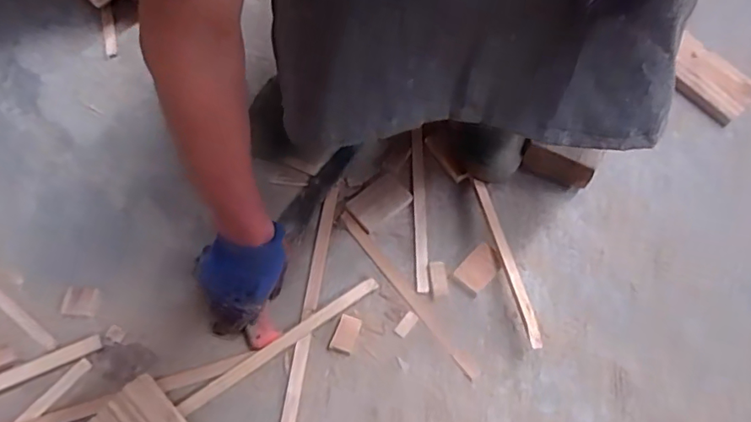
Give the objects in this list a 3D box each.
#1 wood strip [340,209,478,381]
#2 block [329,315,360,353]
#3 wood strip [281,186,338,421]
[{"bbox_3d":[0.040,0.102,0.697,0.023,0.004,0.272,-34,67,-17],"label":"wood strip"},{"bbox_3d":[-0.037,0.154,0.662,0.027,0.019,0.042,17,63,8],"label":"block"},{"bbox_3d":[-0.088,0.141,0.671,0.019,0.007,0.377,7,62,3],"label":"wood strip"}]

